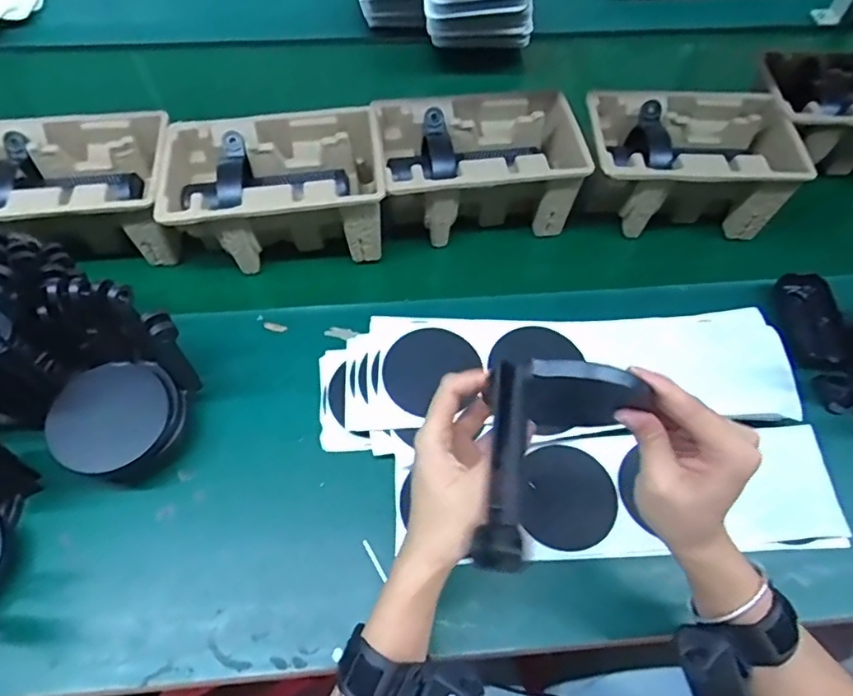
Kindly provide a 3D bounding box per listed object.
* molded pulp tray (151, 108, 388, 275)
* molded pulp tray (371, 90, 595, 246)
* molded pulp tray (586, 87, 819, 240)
[{"bbox_3d":[-0.164,-0.175,0.635,0.230,0.099,0.145,-6,59,-5],"label":"molded pulp tray"},{"bbox_3d":[0.059,-0.210,0.658,0.214,0.098,0.163,-8,59,-6],"label":"molded pulp tray"},{"bbox_3d":[0.306,-0.215,0.662,0.256,0.118,0.156,-1,59,-2],"label":"molded pulp tray"}]

